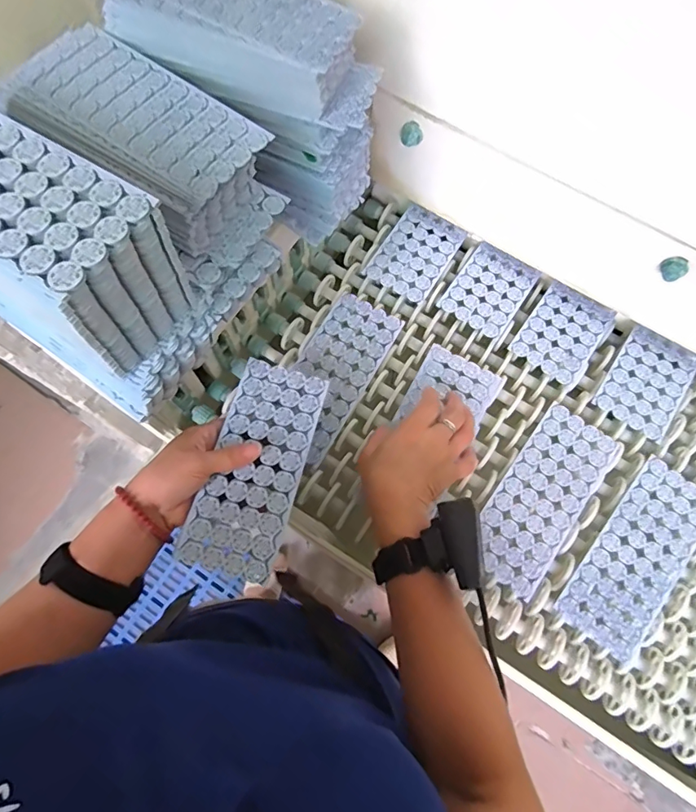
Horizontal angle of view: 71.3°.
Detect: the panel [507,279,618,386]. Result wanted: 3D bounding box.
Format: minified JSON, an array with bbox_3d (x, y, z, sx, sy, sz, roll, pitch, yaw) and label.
[{"bbox_3d":[0.257,-0.091,0.578,0.083,0.004,0.120,35,74,10],"label":"panel"}]

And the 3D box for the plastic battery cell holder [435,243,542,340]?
[{"bbox_3d":[0.175,-0.145,0.597,0.083,0.005,0.117,35,74,10],"label":"plastic battery cell holder"}]

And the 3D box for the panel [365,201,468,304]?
[{"bbox_3d":[0.087,-0.193,0.612,0.084,0.007,0.125,33,73,9],"label":"panel"}]

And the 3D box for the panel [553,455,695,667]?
[{"bbox_3d":[0.302,0.154,0.504,0.085,0.013,0.201,39,74,11],"label":"panel"}]

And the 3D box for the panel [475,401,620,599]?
[{"bbox_3d":[0.207,0.095,0.515,0.084,0.004,0.200,36,74,10],"label":"panel"}]

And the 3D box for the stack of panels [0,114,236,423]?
[{"bbox_3d":[-0.213,-0.109,0.350,0.207,0.133,0.094,26,73,7],"label":"stack of panels"}]

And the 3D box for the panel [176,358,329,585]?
[{"bbox_3d":[-0.083,0.054,0.449,0.083,0.013,0.195,14,68,4],"label":"panel"}]

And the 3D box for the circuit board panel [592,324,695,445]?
[{"bbox_3d":[0.349,-0.029,0.563,0.083,0.005,0.126,34,74,10],"label":"circuit board panel"}]

